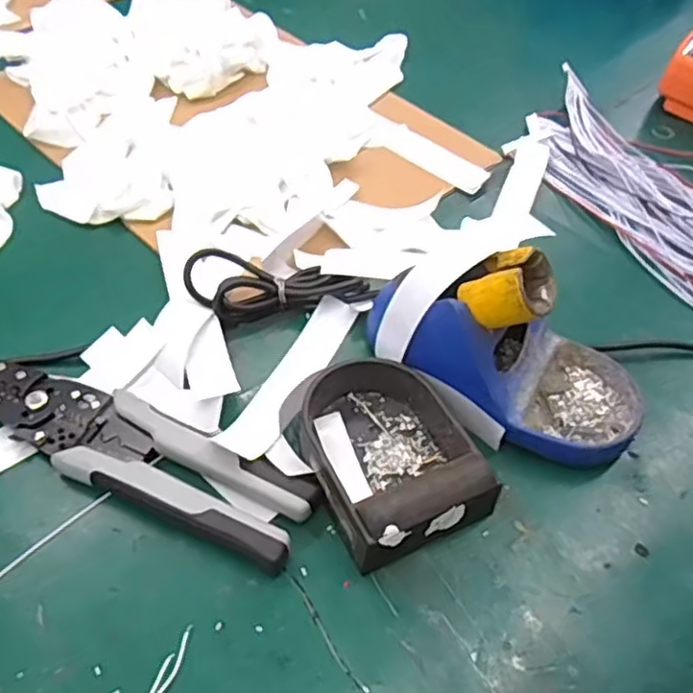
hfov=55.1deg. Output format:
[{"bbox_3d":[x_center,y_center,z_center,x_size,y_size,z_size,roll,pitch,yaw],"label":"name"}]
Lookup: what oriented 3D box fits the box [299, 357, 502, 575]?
[{"bbox_3d":[0.018,0.051,0.341,0.078,0.037,0.105,-20,55,-20],"label":"box"}]

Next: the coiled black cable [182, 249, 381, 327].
[{"bbox_3d":[-0.041,-0.041,0.418,0.114,0.030,0.040,-9,52,-12],"label":"coiled black cable"}]

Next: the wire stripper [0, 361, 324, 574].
[{"bbox_3d":[-0.111,0.054,0.344,0.196,0.022,0.051,22,53,13],"label":"wire stripper"}]

